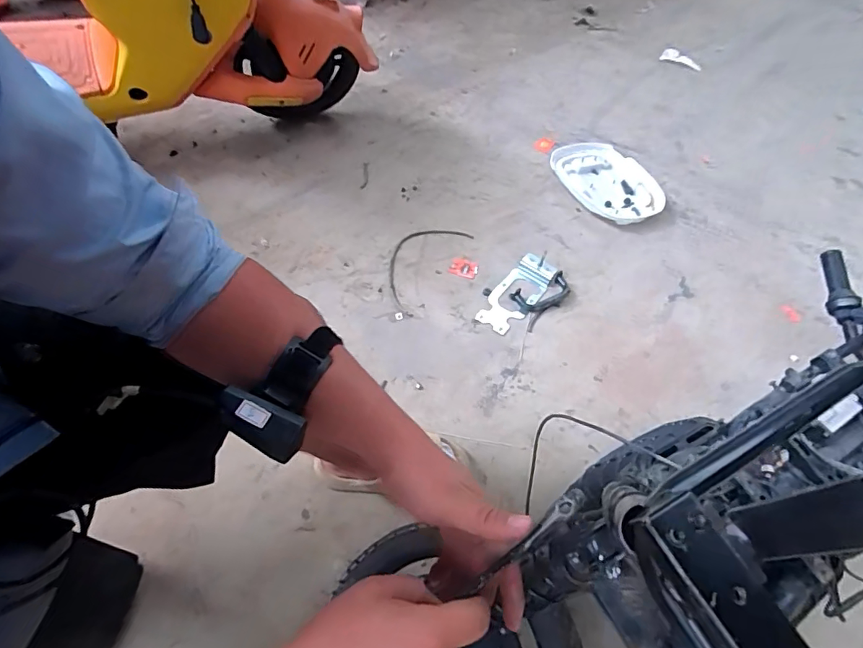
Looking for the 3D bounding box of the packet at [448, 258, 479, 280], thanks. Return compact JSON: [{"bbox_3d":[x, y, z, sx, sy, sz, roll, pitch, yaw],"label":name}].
[{"bbox_3d":[0.084,-0.146,1.268,0.071,0.005,0.063,14,53,5],"label":"packet"}]

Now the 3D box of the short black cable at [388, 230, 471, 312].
[{"bbox_3d":[-0.035,-0.174,1.268,0.141,0.010,0.325,34,57,13],"label":"short black cable"}]

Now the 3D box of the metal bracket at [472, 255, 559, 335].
[{"bbox_3d":[0.214,-0.081,1.226,0.106,0.028,0.259,33,57,18],"label":"metal bracket"}]

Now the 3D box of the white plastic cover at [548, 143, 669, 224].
[{"bbox_3d":[0.548,-0.449,1.518,0.280,0.046,0.371,-16,56,-16],"label":"white plastic cover"}]

